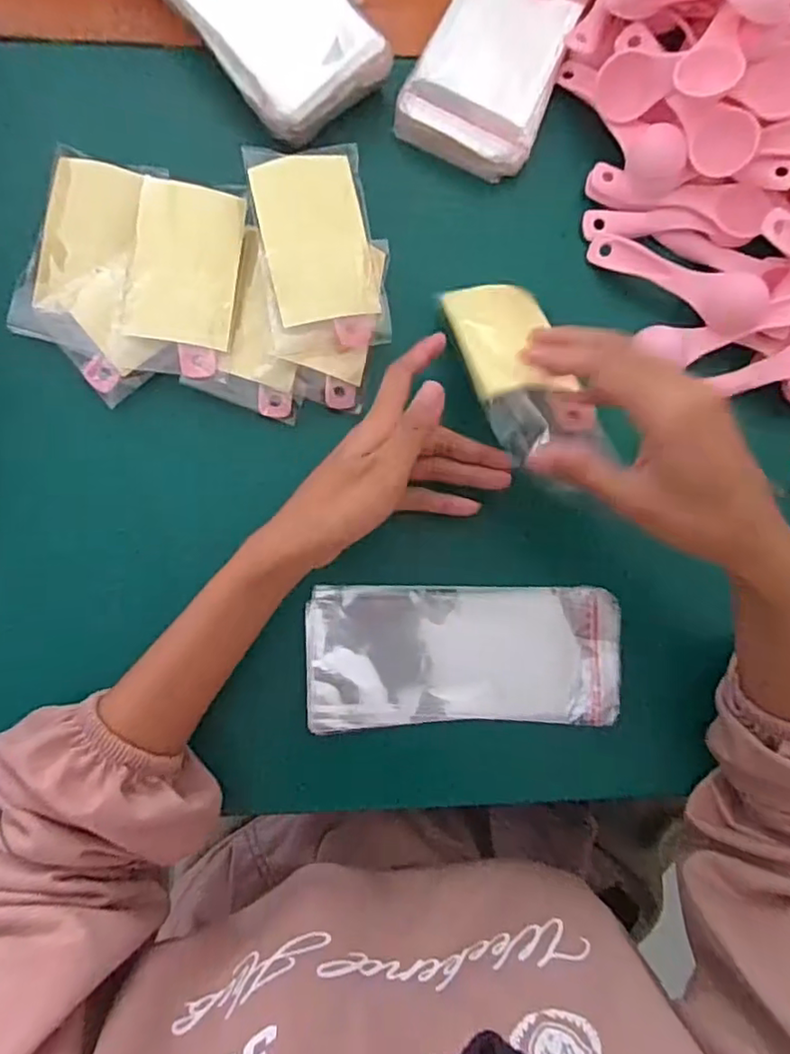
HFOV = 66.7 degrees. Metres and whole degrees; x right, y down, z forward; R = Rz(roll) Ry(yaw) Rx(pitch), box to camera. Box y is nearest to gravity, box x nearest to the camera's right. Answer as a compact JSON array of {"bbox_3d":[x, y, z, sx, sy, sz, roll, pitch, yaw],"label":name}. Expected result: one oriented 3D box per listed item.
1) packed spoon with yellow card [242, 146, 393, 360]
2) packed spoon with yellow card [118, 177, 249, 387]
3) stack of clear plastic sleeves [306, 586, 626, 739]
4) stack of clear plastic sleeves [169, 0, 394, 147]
[{"bbox_3d":[-0.044,-0.164,0.349,0.066,0.018,0.115,-9,87,-5],"label":"packed spoon with yellow card"},{"bbox_3d":[-0.124,-0.146,0.350,0.062,0.017,0.107,8,83,-2],"label":"packed spoon with yellow card"},{"bbox_3d":[0.041,0.077,0.360,0.183,0.016,0.082,-1,87,-4],"label":"stack of clear plastic sleeves"},{"bbox_3d":[-0.095,-0.331,0.369,0.089,0.036,0.188,-39,90,-5],"label":"stack of clear plastic sleeves"}]

